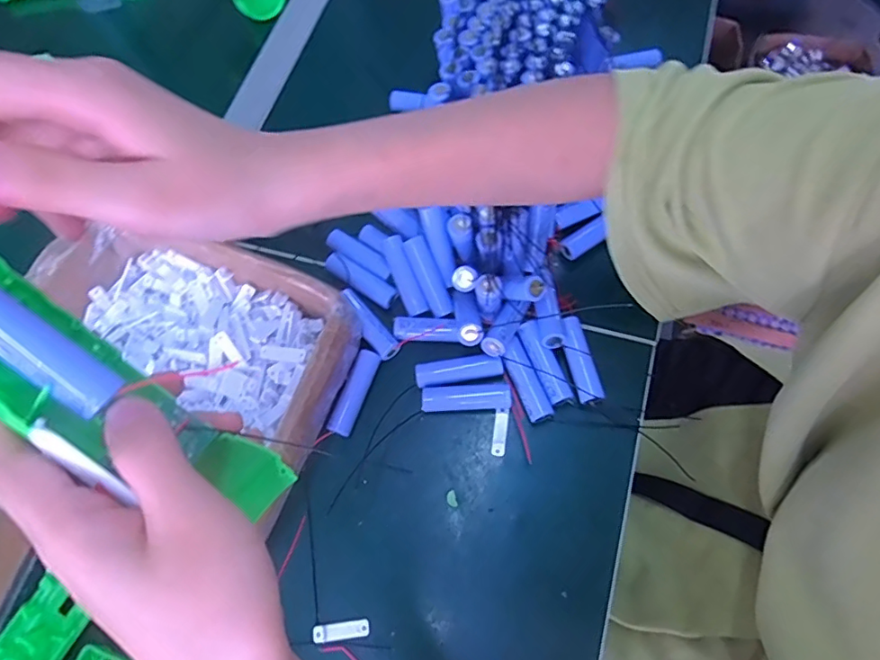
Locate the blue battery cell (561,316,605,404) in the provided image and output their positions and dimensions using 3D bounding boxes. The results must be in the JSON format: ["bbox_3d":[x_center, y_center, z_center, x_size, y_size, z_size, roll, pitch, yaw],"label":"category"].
[{"bbox_3d":[0.105,0.022,0.404,0.019,0.020,0.066,-10,67,1],"label":"blue battery cell"}]

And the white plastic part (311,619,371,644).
[{"bbox_3d":[-0.066,0.200,0.355,0.038,0.004,0.010,-8,67,2],"label":"white plastic part"}]

